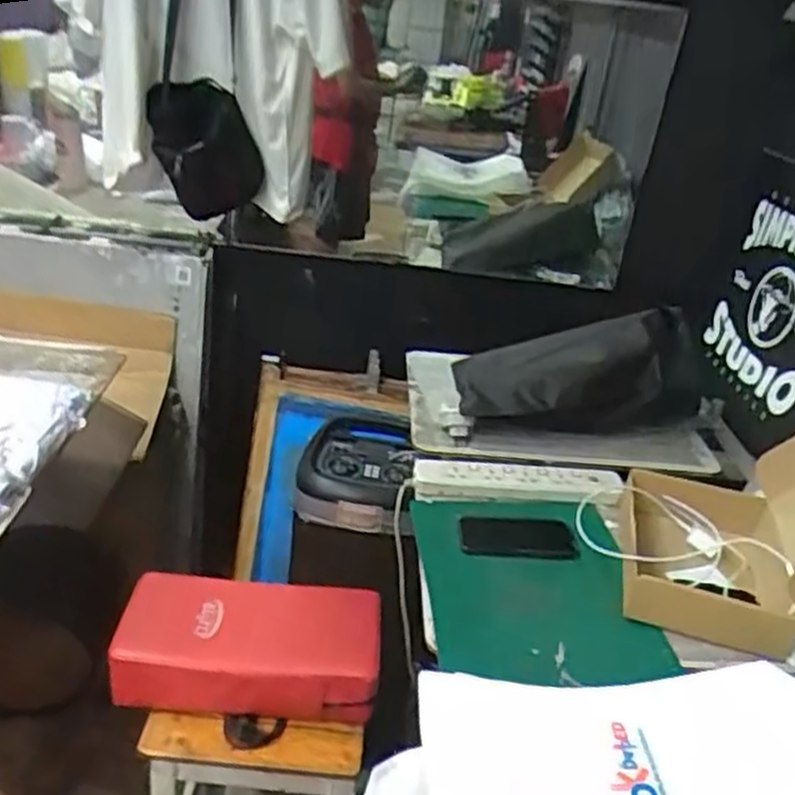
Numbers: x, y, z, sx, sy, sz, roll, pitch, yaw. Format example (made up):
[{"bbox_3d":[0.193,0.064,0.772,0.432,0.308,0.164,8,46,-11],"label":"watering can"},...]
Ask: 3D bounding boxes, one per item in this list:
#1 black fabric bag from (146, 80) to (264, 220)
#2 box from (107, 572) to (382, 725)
[{"bbox_3d":[-0.404,-0.524,1.645,0.226,0.237,0.139,0,28,-14],"label":"black fabric bag"},{"bbox_3d":[-0.231,0.390,1.246,0.397,0.112,0.209,7,27,-2],"label":"box"}]

